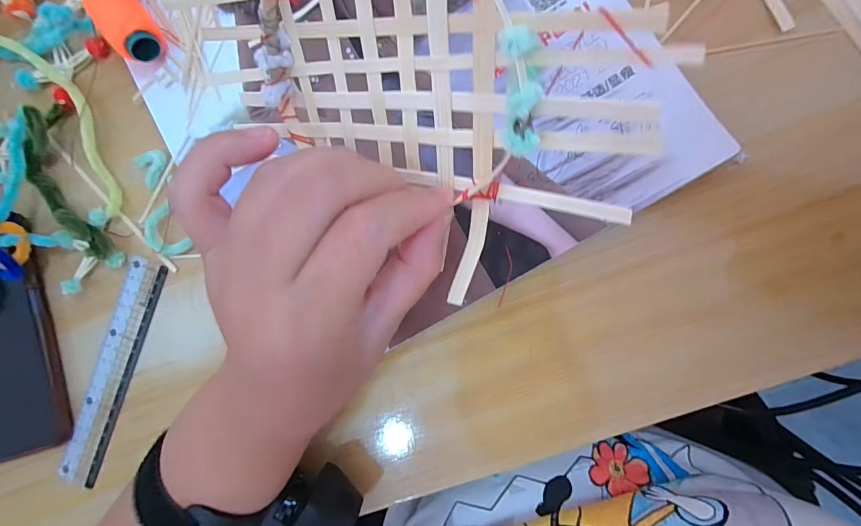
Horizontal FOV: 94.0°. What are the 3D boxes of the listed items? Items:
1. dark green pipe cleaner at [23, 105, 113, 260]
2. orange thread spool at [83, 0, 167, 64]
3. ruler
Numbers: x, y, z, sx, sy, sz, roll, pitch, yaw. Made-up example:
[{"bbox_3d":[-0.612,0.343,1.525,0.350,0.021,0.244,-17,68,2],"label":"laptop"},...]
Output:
[{"bbox_3d":[-0.255,-0.049,0.273,0.039,0.021,0.113,-23,86,7],"label":"dark green pipe cleaner"},{"bbox_3d":[-0.197,-0.155,0.261,0.030,0.029,0.051,-42,84,6],"label":"orange thread spool"},{"bbox_3d":[-0.217,0.074,0.275,0.025,0.005,0.156,17,88,5],"label":"ruler"}]

